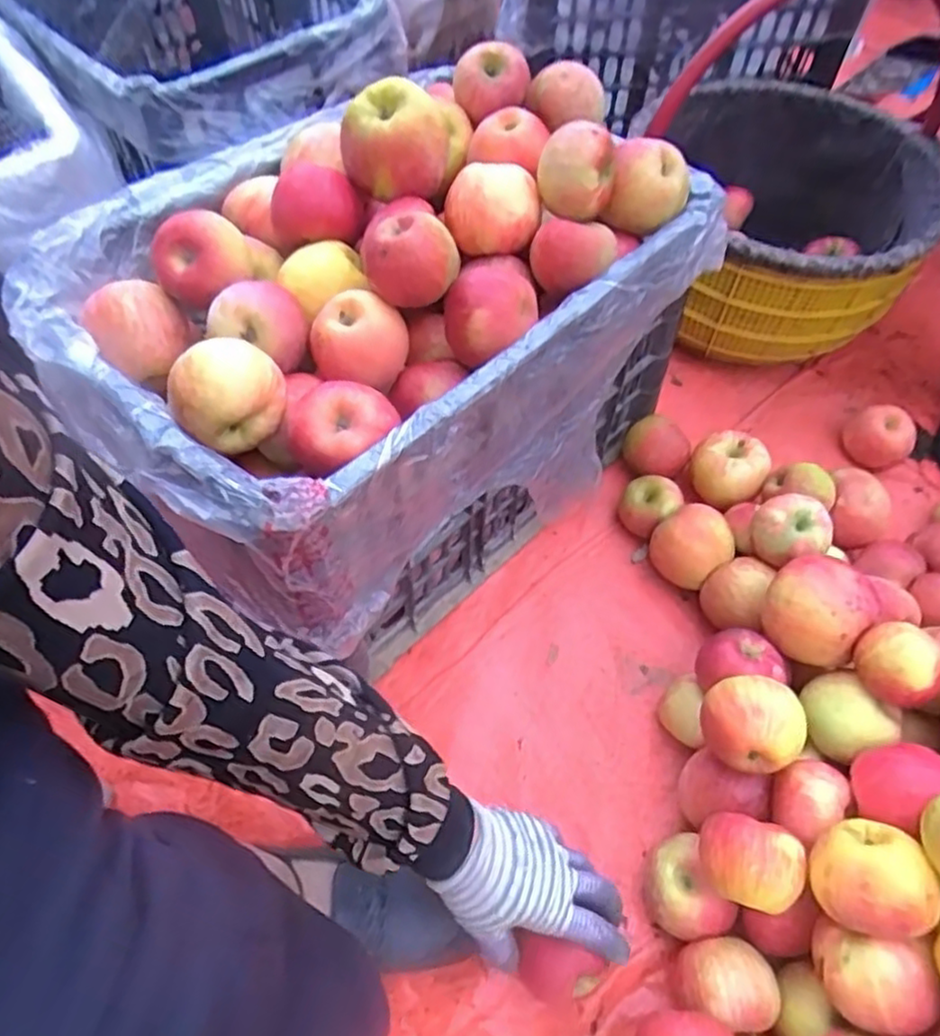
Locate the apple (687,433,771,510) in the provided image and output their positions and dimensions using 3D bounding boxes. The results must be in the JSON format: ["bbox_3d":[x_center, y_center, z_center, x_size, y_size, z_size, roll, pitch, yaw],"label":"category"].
[{"bbox_3d":[0.276,-0.049,0.751,0.077,0.061,0.074,-1,57,2],"label":"apple"}]

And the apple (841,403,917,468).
[{"bbox_3d":[0.464,-0.089,0.797,0.064,0.057,0.072,-39,63,-21],"label":"apple"}]

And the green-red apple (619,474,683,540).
[{"bbox_3d":[0.190,-0.010,0.745,0.057,0.053,0.059,-1,57,2],"label":"green-red apple"}]

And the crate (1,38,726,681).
[{"bbox_3d":[-0.078,-0.157,0.665,0.505,0.340,0.377,-39,63,-21],"label":"crate"}]

